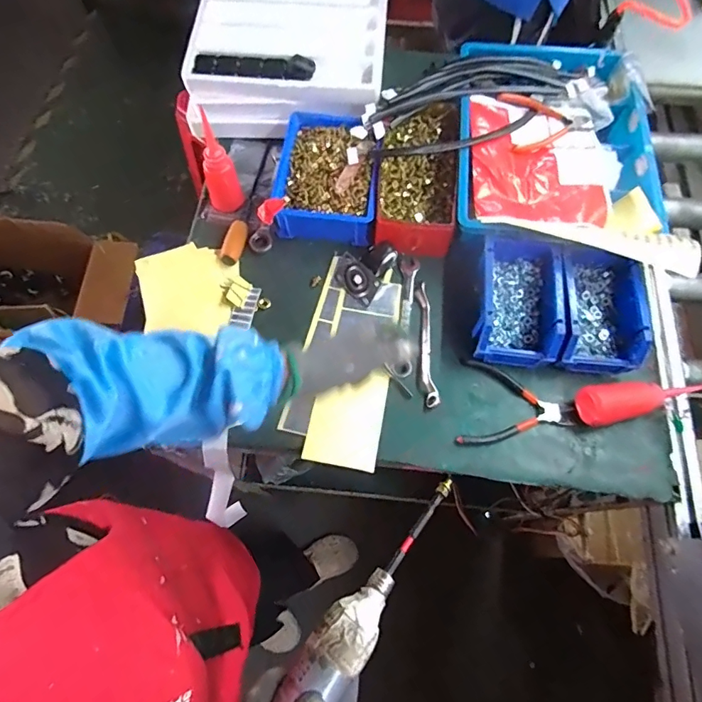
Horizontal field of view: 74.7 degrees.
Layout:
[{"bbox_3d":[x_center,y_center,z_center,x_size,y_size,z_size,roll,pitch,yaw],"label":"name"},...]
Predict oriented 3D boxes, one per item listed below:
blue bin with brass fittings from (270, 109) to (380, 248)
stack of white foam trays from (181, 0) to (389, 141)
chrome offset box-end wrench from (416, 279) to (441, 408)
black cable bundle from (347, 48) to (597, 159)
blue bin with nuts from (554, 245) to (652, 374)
[{"bbox_3d":[-0.040,-0.266,0.700,0.155,0.065,0.207,3,68,2],"label":"blue bin with brass fittings"},{"bbox_3d":[-0.097,-0.516,0.774,0.310,0.082,0.321,3,68,2],"label":"stack of white foam trays"},{"bbox_3d":[0.102,-0.008,0.628,0.017,0.024,0.176,-2,68,0],"label":"chrome offset box-end wrench"},{"bbox_3d":[0.202,-0.376,0.706,0.403,0.038,0.182,-32,71,-11],"label":"black cable bundle"},{"bbox_3d":[0.331,-0.055,0.610,0.109,0.062,0.160,7,69,4],"label":"blue bin with nuts"}]

